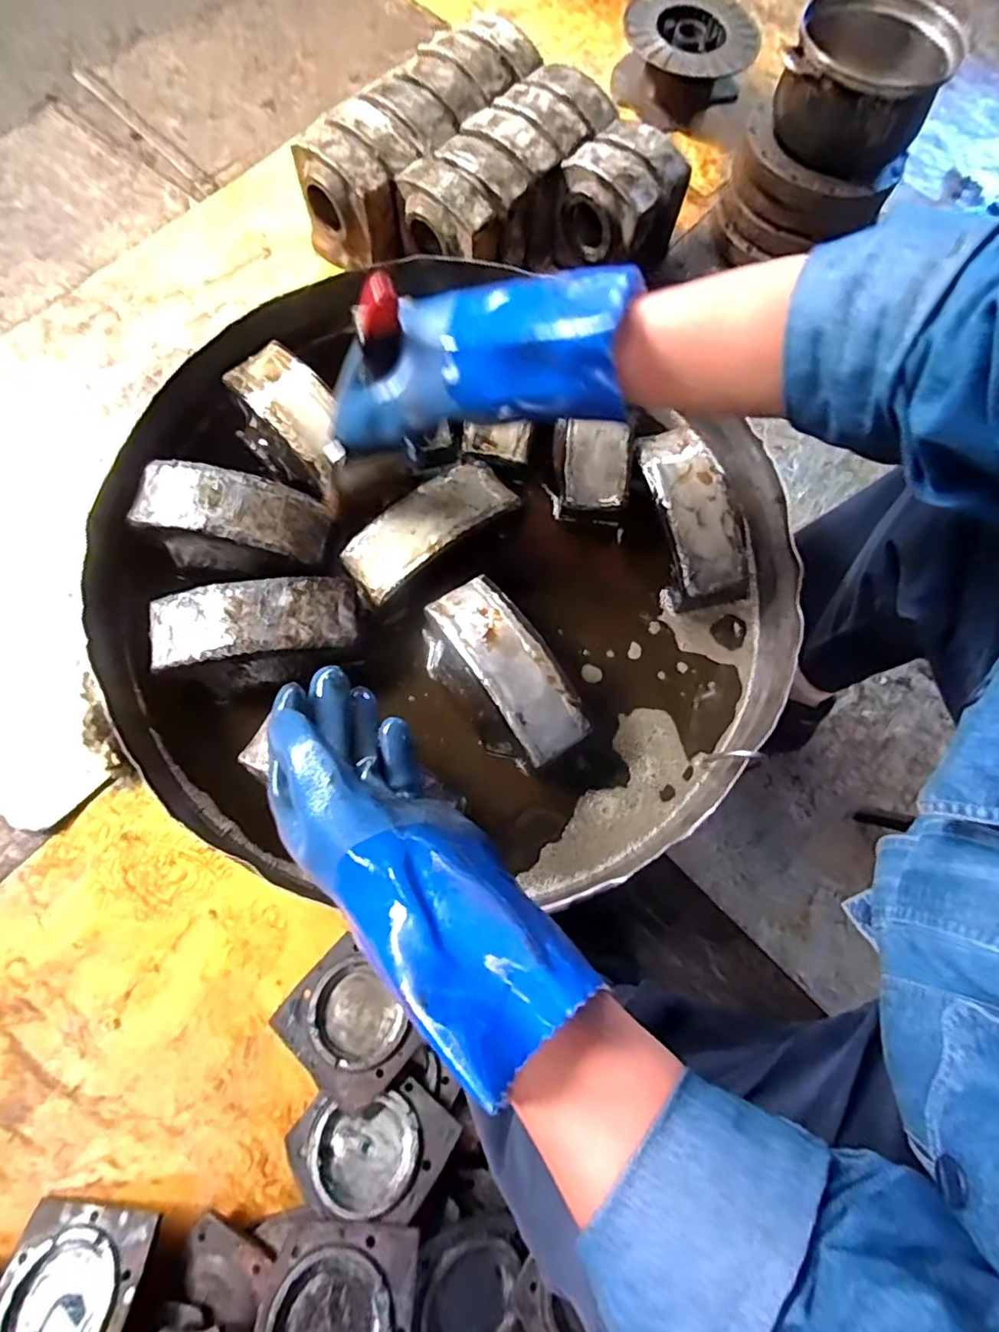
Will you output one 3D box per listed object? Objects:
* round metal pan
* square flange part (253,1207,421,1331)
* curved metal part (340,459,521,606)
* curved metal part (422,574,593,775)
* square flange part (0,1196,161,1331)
[{"bbox_3d":[-0.051,-0.067,0.538,0.587,0.106,0.524,32,74,4],"label":"round metal pan"},{"bbox_3d":[-0.166,0.672,0.613,0.161,0.044,0.177,10,54,-1],"label":"square flange part"},{"bbox_3d":[-0.060,-0.122,0.530,0.156,0.032,0.059,-38,81,-14],"label":"curved metal part"},{"bbox_3d":[0.001,0.008,0.507,0.082,0.057,0.161,-35,81,-13],"label":"curved metal part"},{"bbox_3d":[-0.482,0.691,0.667,0.162,0.018,0.167,3,50,6],"label":"square flange part"}]

